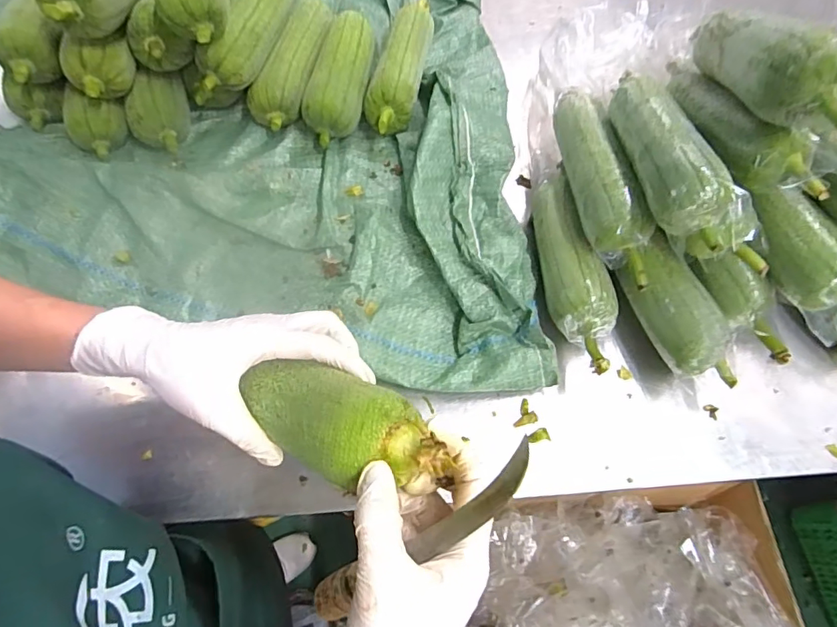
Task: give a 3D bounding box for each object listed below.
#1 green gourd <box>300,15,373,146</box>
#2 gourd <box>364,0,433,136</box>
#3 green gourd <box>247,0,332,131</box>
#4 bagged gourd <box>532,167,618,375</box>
[{"bbox_3d":[-0.095,-0.289,0.602,0.068,0.061,0.185,7,66,1],"label":"green gourd"},{"bbox_3d":[-0.021,-0.309,0.615,0.060,0.056,0.211,12,67,3],"label":"gourd"},{"bbox_3d":[-0.157,-0.312,0.611,0.065,0.067,0.192,9,66,2],"label":"green gourd"},{"bbox_3d":[0.153,-0.052,0.511,0.058,0.057,0.217,-5,67,-4],"label":"bagged gourd"}]

